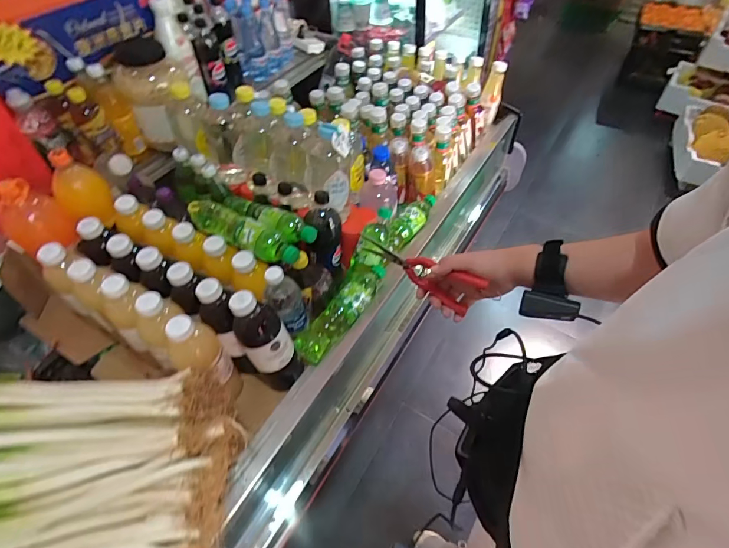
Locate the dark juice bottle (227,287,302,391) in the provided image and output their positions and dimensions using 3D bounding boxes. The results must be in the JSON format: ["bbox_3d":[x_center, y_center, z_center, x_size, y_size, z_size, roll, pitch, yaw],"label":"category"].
[{"bbox_3d":[-0.178,0.128,0.739,0.085,0.232,0.086,-24,55,-17],"label":"dark juice bottle"}]

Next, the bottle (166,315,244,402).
[{"bbox_3d":[-0.287,0.152,0.725,0.070,0.215,0.074,-1,52,1],"label":"bottle"}]

